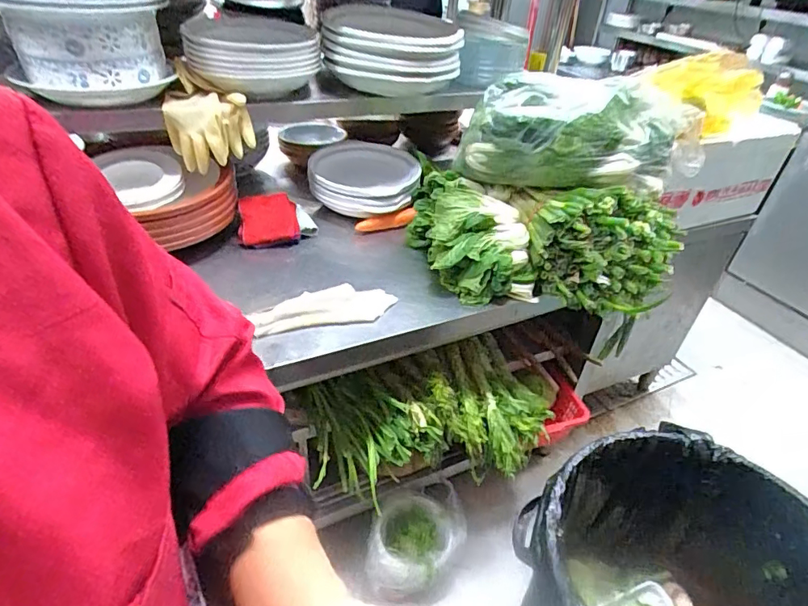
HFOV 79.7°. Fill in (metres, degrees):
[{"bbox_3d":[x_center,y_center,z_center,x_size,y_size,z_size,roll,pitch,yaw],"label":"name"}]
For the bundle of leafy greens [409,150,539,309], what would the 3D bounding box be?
[{"bbox_3d":[0.144,-0.175,1.145,0.196,0.167,0.375,-7,39,-15],"label":"bundle of leafy greens"}]

